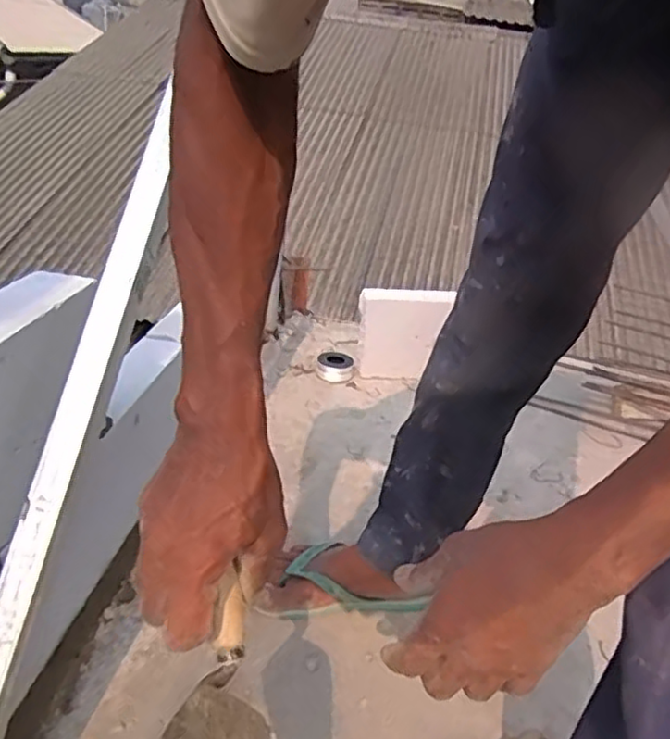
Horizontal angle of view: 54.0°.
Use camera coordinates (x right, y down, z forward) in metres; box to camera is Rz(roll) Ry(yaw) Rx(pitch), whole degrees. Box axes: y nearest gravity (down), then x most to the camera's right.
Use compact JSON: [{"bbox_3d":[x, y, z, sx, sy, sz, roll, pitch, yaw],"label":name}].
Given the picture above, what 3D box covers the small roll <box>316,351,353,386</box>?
[{"bbox_3d":[0.001,-0.006,1.535,0.088,0.047,0.067,7,25,-1],"label":"small roll"}]

